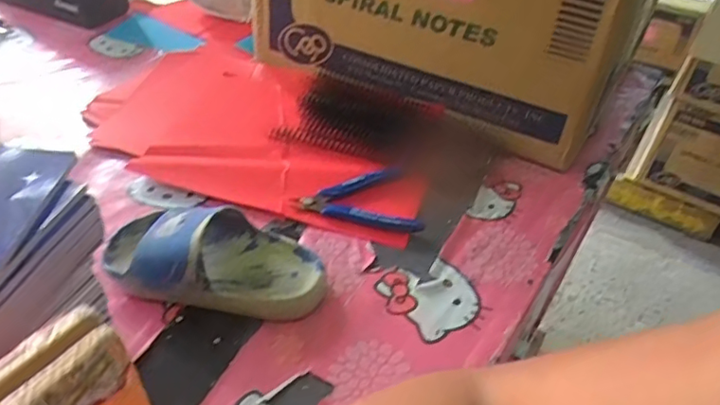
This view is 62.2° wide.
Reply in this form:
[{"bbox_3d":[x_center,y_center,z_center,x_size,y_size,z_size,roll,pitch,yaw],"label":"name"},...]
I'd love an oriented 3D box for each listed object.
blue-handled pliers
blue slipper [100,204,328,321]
[{"bbox_3d":[-0.002,-0.005,0.567,0.115,0.014,0.078,3,42,-2],"label":"blue-handled pliers"},{"bbox_3d":[-0.116,0.035,0.473,0.179,0.051,0.083,10,42,6],"label":"blue slipper"}]

